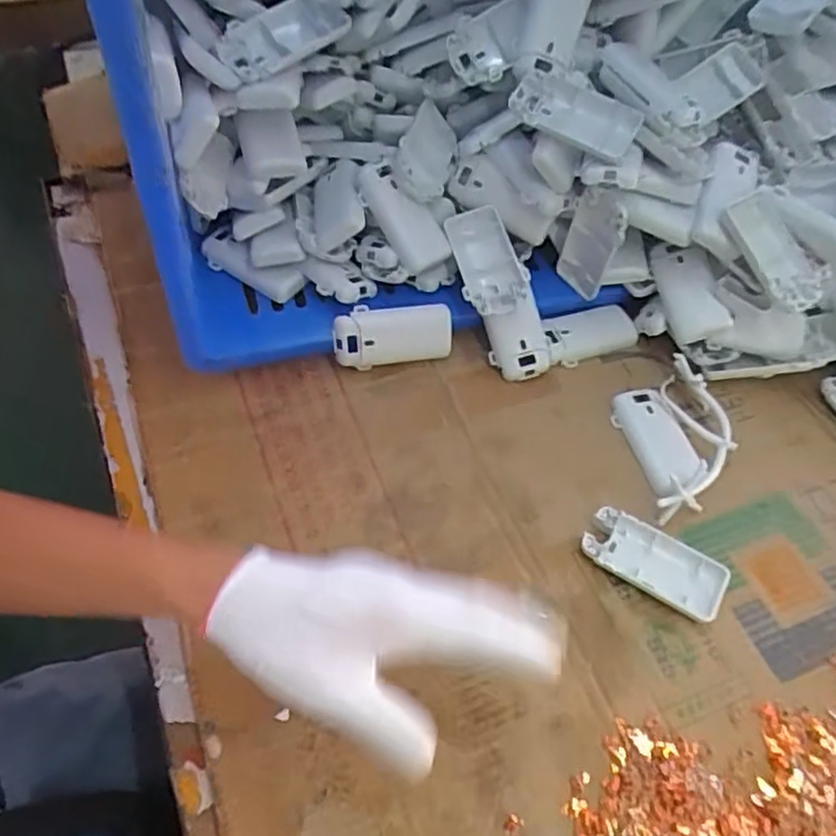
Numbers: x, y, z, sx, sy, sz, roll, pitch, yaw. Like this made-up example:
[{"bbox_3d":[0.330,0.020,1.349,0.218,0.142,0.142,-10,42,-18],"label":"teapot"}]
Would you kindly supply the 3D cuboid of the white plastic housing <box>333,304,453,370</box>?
[{"bbox_3d":[-0.020,-0.066,0.553,0.094,0.049,0.013,-10,28,-9],"label":"white plastic housing"}]

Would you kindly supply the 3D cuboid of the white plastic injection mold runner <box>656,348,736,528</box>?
[{"bbox_3d":[0.213,0.017,0.525,0.055,0.032,0.146,13,55,7],"label":"white plastic injection mold runner"}]

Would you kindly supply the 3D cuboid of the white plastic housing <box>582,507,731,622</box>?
[{"bbox_3d":[0.163,0.099,0.472,0.095,0.016,0.046,25,57,17],"label":"white plastic housing"}]

